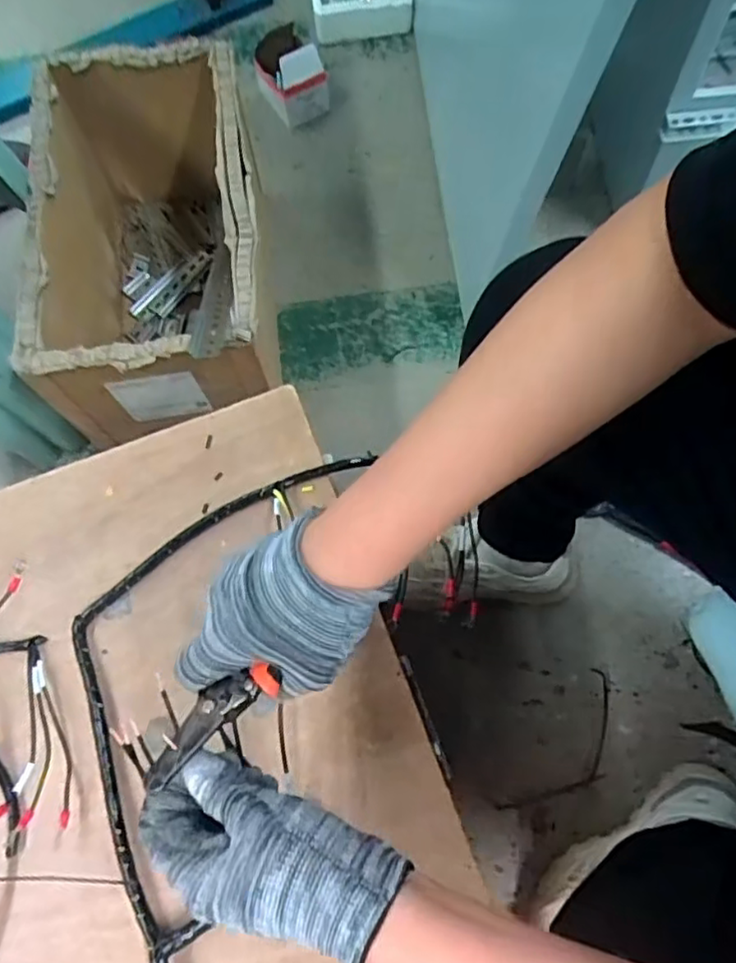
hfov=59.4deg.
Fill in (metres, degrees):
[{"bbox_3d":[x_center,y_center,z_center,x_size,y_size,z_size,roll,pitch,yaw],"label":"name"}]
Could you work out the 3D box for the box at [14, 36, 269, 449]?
[{"bbox_3d":[-0.264,-0.286,0.853,0.274,0.269,0.453,-5,69,1],"label":"box"}]

